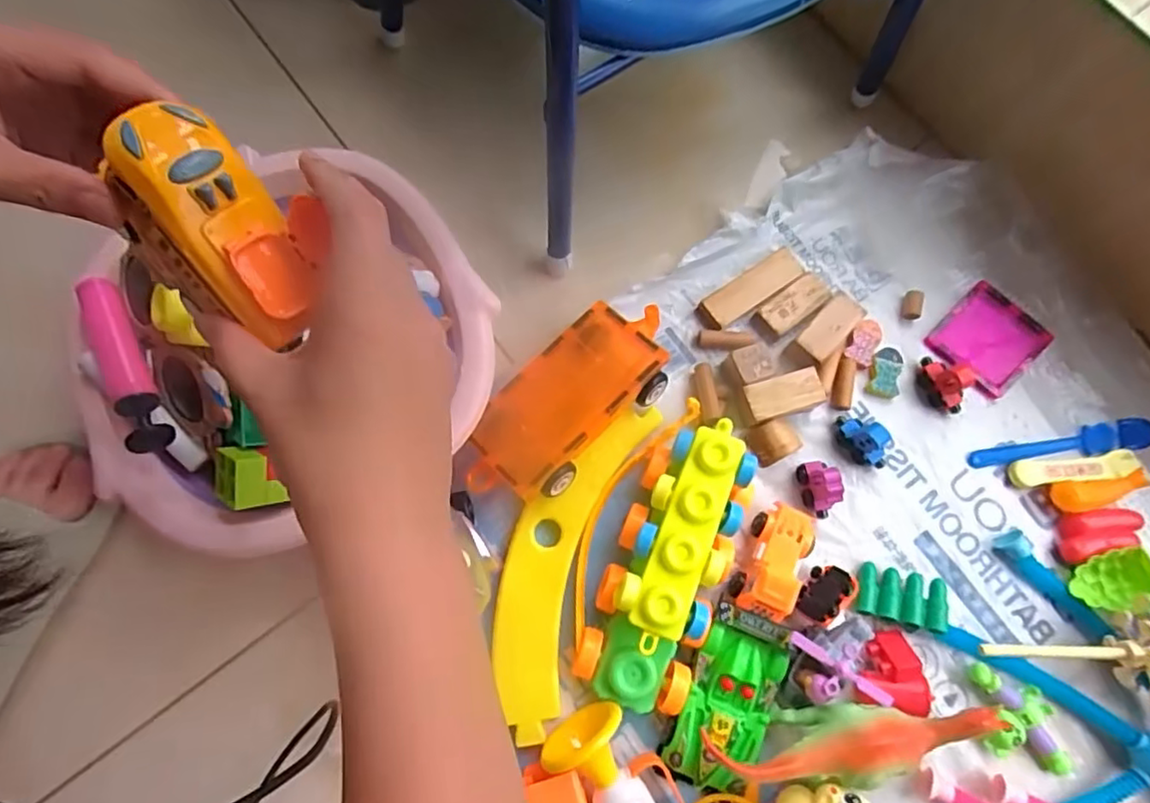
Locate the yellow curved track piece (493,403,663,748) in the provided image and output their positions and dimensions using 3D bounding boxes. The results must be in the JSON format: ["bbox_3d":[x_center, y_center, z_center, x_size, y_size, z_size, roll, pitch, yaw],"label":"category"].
[{"bbox_3d":[-0.011,0.115,0.476,0.071,0.023,0.250,19,78,4],"label":"yellow curved track piece"}]

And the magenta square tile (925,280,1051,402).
[{"bbox_3d":[0.351,-0.053,0.535,0.081,0.010,0.076,-43,81,-9],"label":"magenta square tile"}]

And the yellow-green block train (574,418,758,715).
[{"bbox_3d":[0.071,0.117,0.451,0.084,0.047,0.203,24,74,6],"label":"yellow-green block train"}]

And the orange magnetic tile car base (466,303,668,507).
[{"bbox_3d":[-0.002,0.000,0.481,0.177,0.046,0.082,-43,79,-13],"label":"orange magnetic tile car base"}]

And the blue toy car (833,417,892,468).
[{"bbox_3d":[0.228,0.031,0.494,0.020,0.042,0.046,-21,75,-8],"label":"blue toy car"}]

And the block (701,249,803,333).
[{"bbox_3d":[0.150,-0.093,0.532,0.090,0.020,0.029,-33,79,-7],"label":"block"}]

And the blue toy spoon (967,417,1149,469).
[{"bbox_3d":[0.392,0.035,0.507,0.143,0.012,0.025,-9,77,-2],"label":"blue toy spoon"}]

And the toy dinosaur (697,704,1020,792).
[{"bbox_3d":[0.180,0.226,0.426,0.189,0.072,0.044,-7,73,-4],"label":"toy dinosaur"}]

